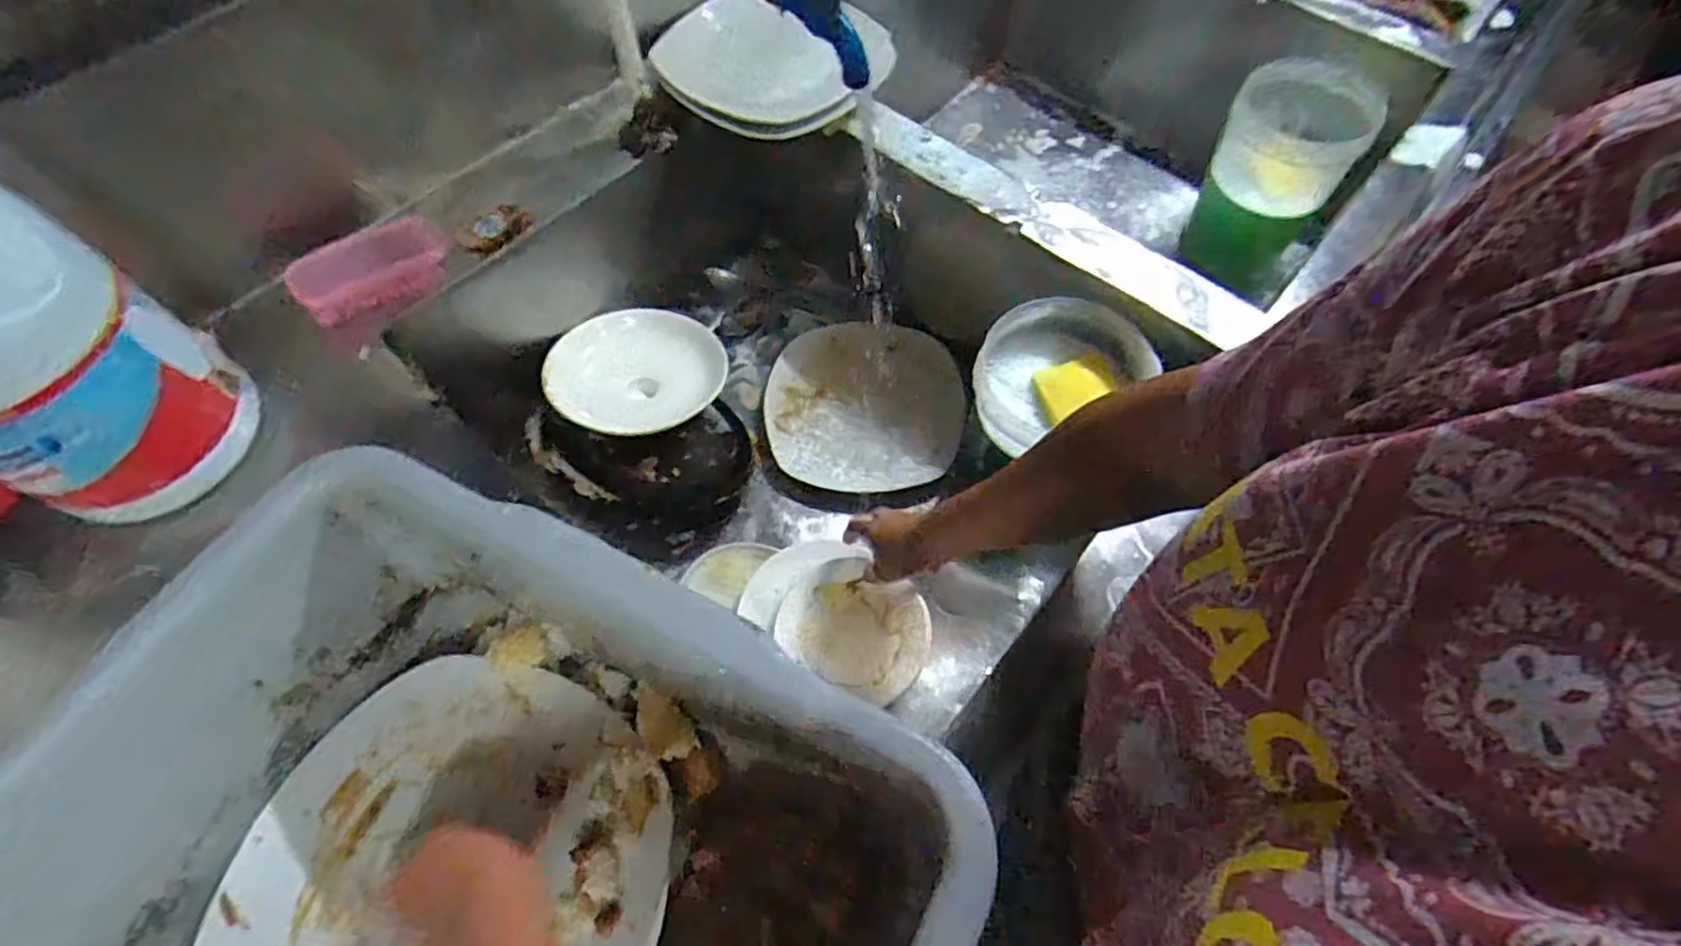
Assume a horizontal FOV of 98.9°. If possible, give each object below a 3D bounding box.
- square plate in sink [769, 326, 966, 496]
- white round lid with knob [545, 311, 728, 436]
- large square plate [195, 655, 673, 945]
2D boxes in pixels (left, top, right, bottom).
[{"bbox_3d":[0.030,-0.082,0.893,0.240,0.037,0.210,4,75,2],"label":"square plate in sink"},{"bbox_3d":[-0.227,-0.116,0.819,0.209,0.019,0.156,-33,74,-35],"label":"white round lid with knob"},{"bbox_3d":[-0.227,0.235,0.415,0.250,0.036,0.239,16,64,8],"label":"large square plate"}]

